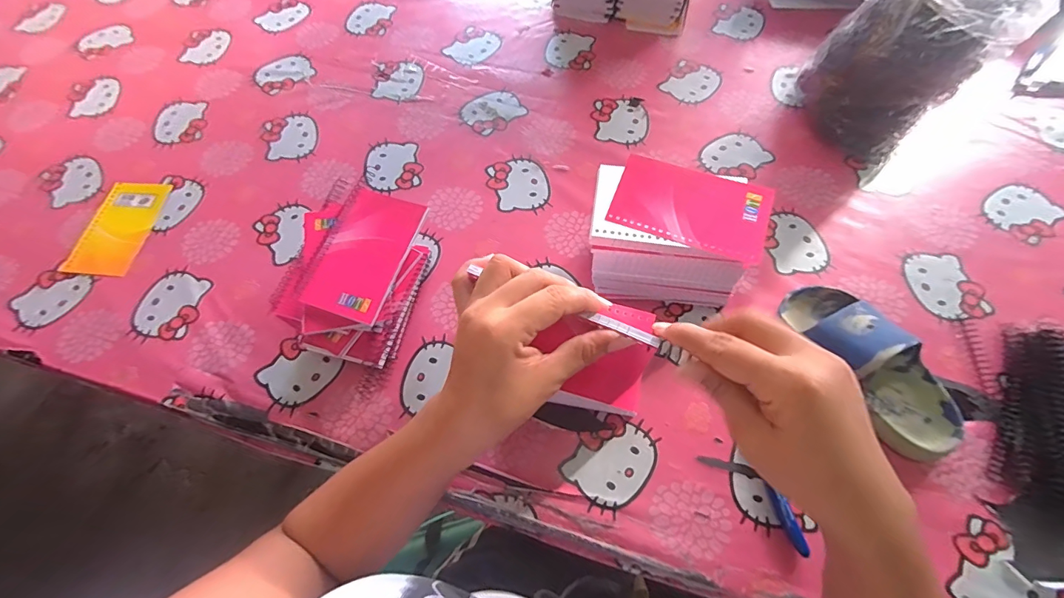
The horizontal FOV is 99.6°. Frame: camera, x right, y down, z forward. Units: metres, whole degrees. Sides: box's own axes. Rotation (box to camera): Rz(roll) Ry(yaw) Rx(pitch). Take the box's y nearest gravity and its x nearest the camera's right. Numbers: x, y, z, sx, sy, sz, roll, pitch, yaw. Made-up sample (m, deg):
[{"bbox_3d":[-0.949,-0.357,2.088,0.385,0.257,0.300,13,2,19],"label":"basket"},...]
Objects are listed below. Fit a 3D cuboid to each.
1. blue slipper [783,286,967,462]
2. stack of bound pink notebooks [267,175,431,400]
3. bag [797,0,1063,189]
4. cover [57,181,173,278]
[{"bbox_3d":[0.314,0.055,0.410,0.076,0.064,0.174,-27,66,-10],"label":"blue slipper"},{"bbox_3d":[-0.181,-0.015,0.457,0.125,0.077,0.192,13,65,9],"label":"stack of bound pink notebooks"},{"bbox_3d":[0.420,-0.273,0.491,0.151,0.197,0.144,-27,66,-10],"label":"bag"},{"bbox_3d":[-0.497,-0.087,0.543,0.080,0.007,0.127,4,64,4],"label":"cover"}]

